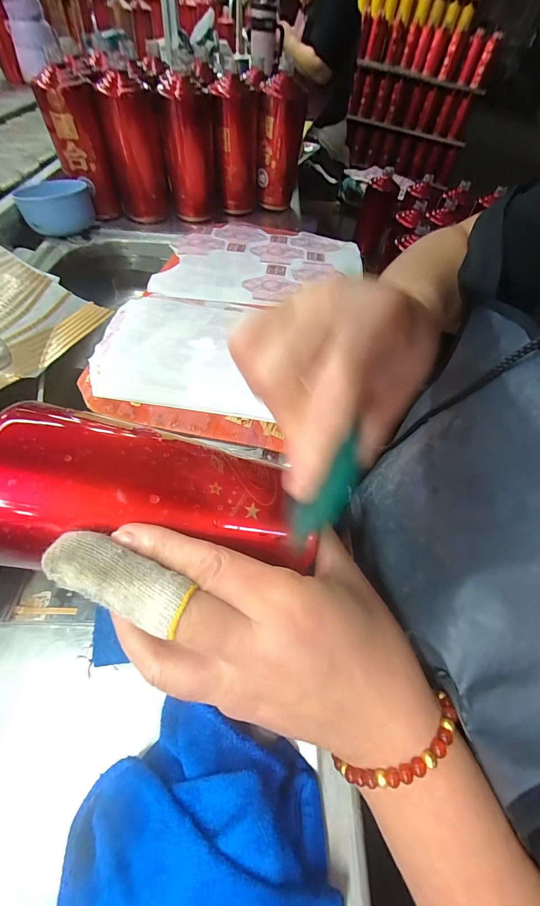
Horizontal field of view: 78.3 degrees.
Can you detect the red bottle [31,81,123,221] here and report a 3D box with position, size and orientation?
[{"bbox_3d":[-0.284,-0.448,0.509,0.073,0.168,0.075,-19,60,-18],"label":"red bottle"}]

